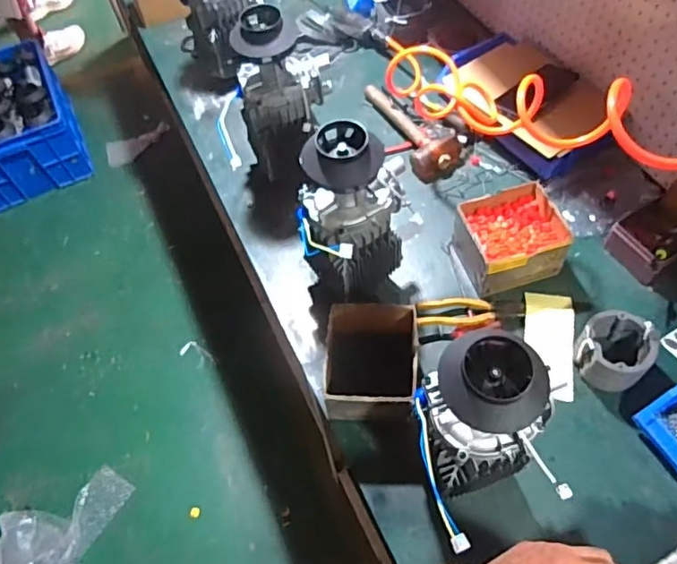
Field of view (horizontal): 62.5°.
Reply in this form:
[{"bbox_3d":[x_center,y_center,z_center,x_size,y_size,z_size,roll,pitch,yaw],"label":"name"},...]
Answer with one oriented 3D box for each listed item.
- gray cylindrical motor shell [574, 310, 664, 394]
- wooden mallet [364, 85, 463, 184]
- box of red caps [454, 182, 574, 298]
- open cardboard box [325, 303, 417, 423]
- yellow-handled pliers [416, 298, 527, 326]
[{"bbox_3d":[0.419,0.102,0.846,0.096,0.073,0.103,-2,58,3],"label":"gray cylindrical motor shell"},{"bbox_3d":[0.146,-0.332,1.158,0.104,0.055,0.284,-26,60,-12],"label":"wooden mallet"},{"bbox_3d":[0.292,-0.074,0.959,0.155,0.095,0.149,-18,58,-7],"label":"box of red caps"},{"bbox_3d":[0.050,0.123,0.833,0.130,0.089,0.155,-3,58,2],"label":"open cardboard box"},{"bbox_3d":[0.223,0.049,0.933,0.180,0.019,0.044,-3,58,2],"label":"yellow-handled pliers"}]

